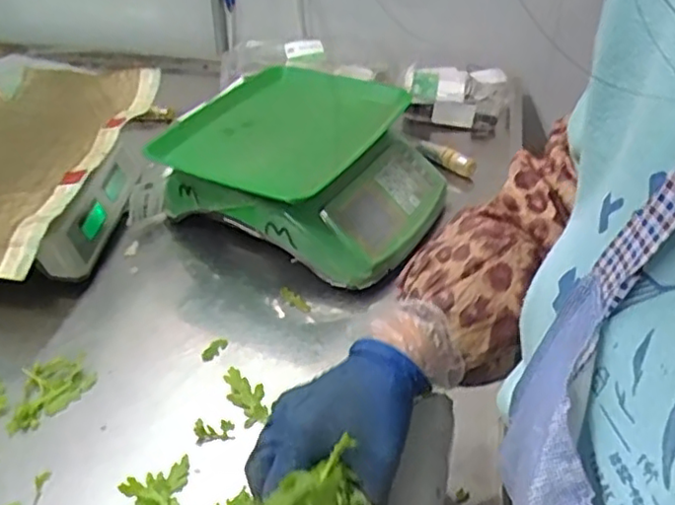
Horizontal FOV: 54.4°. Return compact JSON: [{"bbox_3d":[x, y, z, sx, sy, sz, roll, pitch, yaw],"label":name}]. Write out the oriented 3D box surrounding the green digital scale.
[{"bbox_3d":[-0.040,-0.093,0.793,0.305,0.131,0.253,19,41,23],"label":"green digital scale"}]

